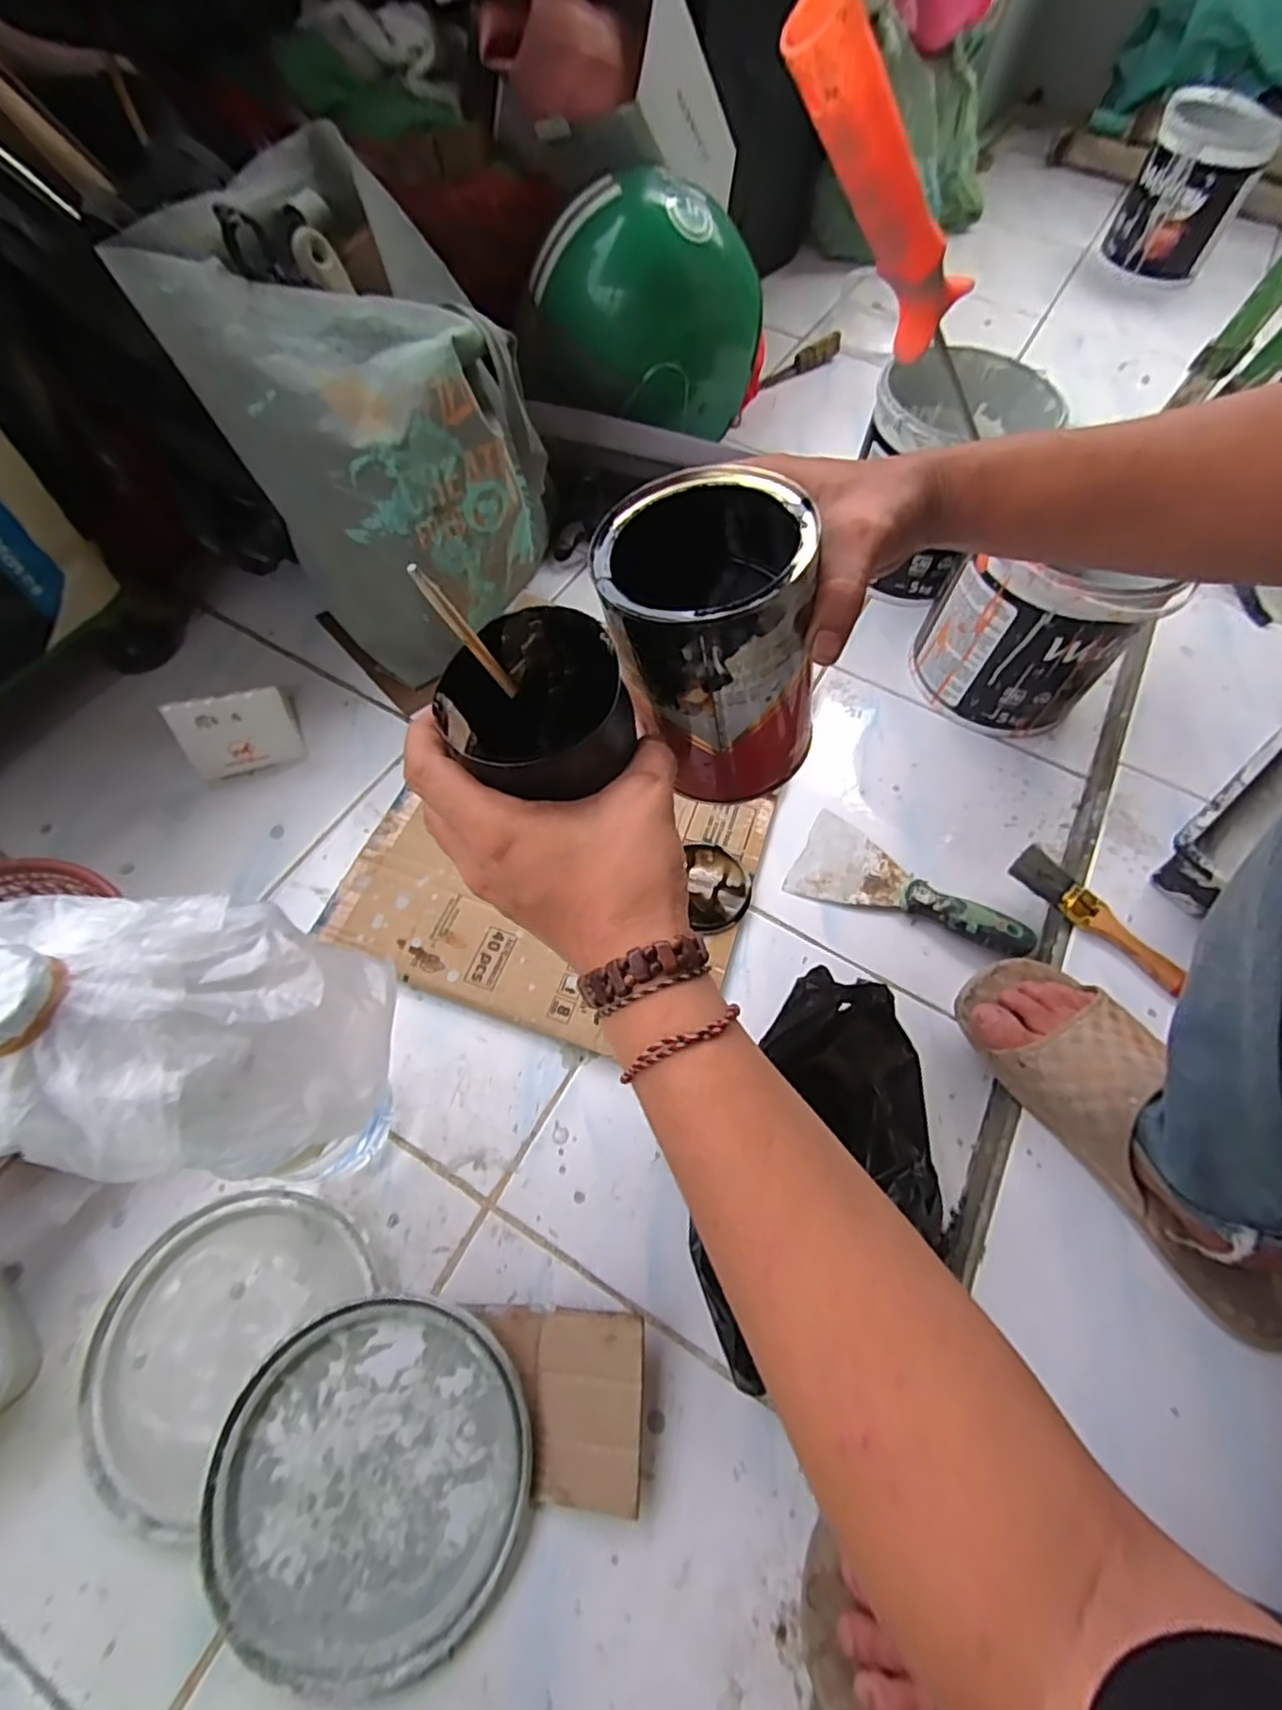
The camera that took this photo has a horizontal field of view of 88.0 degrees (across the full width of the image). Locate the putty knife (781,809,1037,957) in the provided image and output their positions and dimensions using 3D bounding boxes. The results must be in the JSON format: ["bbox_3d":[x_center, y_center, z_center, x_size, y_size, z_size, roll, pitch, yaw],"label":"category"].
[{"bbox_3d":[0.234,0.033,0.576,0.196,0.025,0.085,27,65,12],"label":"putty knife"}]

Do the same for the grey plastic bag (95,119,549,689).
[{"bbox_3d":[-0.240,-0.374,0.606,0.251,0.291,0.238,36,66,13],"label":"grey plastic bag"}]

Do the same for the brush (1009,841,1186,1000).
[{"bbox_3d":[0.370,0.050,0.536,0.032,0.011,0.146,-41,71,-20],"label":"brush"}]

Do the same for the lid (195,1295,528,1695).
[{"bbox_3d":[-0.155,0.360,0.386,0.174,0.031,0.170,9,62,3],"label":"lid"}]

